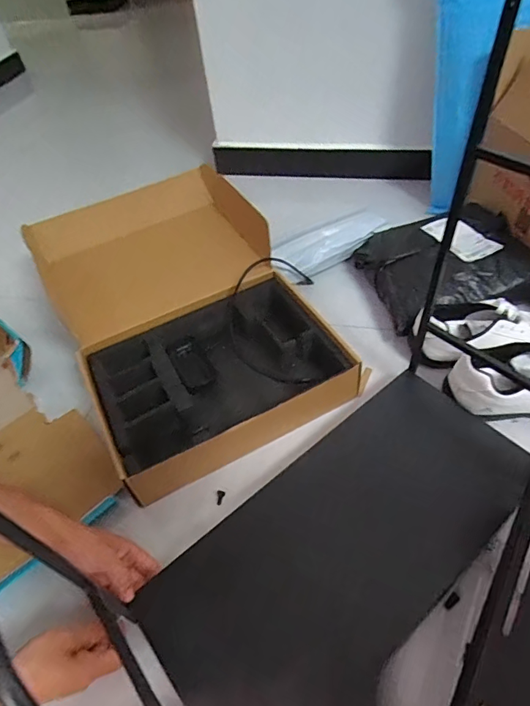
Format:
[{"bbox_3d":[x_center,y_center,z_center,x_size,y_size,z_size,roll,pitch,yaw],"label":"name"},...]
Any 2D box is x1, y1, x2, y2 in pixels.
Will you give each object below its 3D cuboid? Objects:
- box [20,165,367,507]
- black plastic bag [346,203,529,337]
[{"bbox_3d":[-0.139,-0.081,0.776,0.380,0.147,0.567,-26,51,-16],"label":"box"},{"bbox_3d":[0.316,-0.156,0.801,0.268,0.058,0.244,-14,49,-6],"label":"black plastic bag"}]

